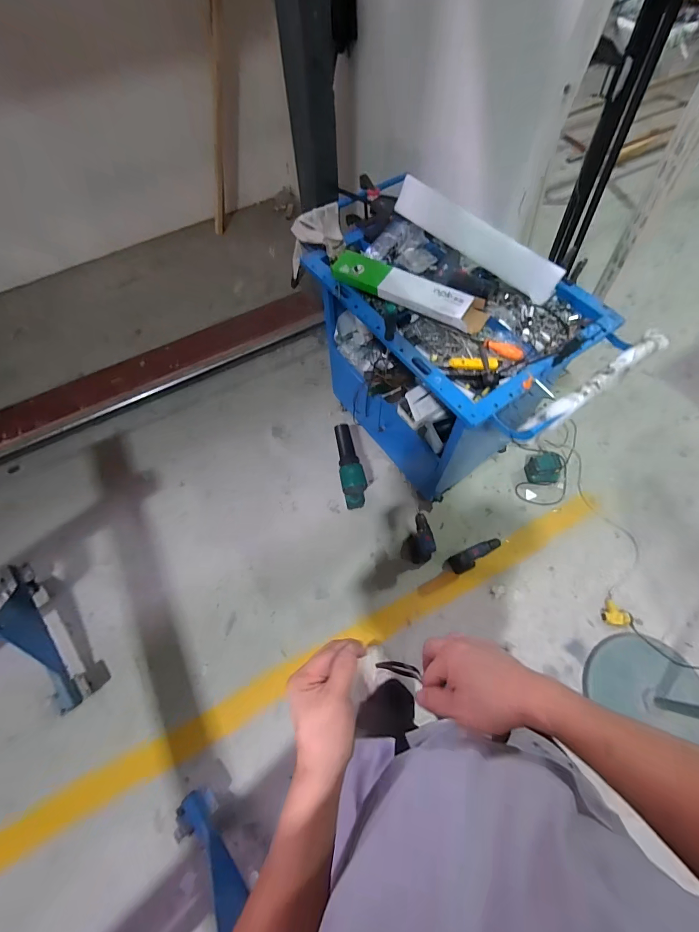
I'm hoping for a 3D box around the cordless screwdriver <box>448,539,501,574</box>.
[{"bbox_3d":[0.474,0.344,1.405,0.155,0.230,0.078,-28,67,-12],"label":"cordless screwdriver"}]

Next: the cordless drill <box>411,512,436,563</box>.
[{"bbox_3d":[0.284,0.287,1.422,0.069,0.235,0.149,-8,64,-3],"label":"cordless drill"}]

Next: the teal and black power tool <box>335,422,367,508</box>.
[{"bbox_3d":[0.005,0.024,1.517,0.092,0.308,0.273,-9,65,-2],"label":"teal and black power tool"}]

